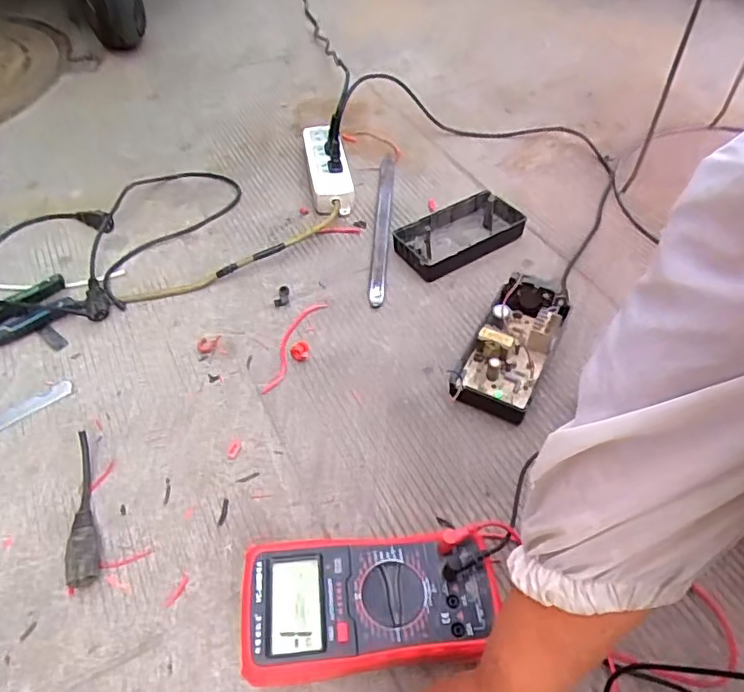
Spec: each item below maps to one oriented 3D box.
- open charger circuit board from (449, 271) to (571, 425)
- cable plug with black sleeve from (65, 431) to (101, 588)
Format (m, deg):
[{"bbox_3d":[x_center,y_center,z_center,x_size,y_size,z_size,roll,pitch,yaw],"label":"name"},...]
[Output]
[{"bbox_3d":[0.141,0.000,0.580,0.073,0.054,0.152,22,56,18],"label":"open charger circuit board"},{"bbox_3d":[-0.260,0.139,0.508,0.025,0.021,0.153,-19,53,-13],"label":"cable plug with black sleeve"}]

